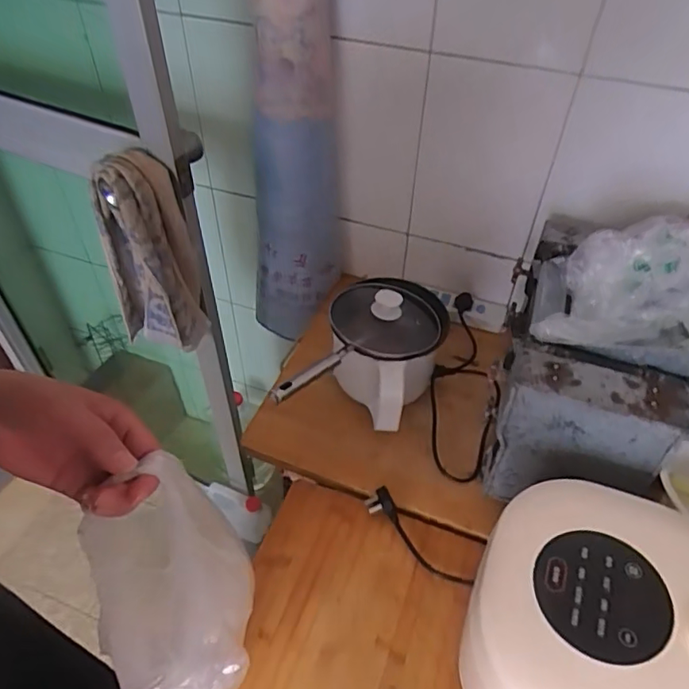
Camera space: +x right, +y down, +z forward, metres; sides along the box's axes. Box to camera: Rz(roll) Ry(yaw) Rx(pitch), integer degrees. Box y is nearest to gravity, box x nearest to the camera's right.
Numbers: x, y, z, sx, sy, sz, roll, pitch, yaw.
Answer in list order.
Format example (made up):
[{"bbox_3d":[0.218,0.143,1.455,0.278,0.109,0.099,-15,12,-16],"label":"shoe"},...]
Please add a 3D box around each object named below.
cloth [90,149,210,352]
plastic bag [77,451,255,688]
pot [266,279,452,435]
[{"bbox_3d":[-0.278,-0.117,0.779,0.114,0.299,0.085,22,51,19],"label":"cloth"},{"bbox_3d":[-0.135,0.201,0.437,0.106,0.270,0.071,2,25,-1],"label":"plastic bag"},{"bbox_3d":[0.034,0.041,0.779,0.161,0.175,0.293,18,50,16],"label":"pot"}]

